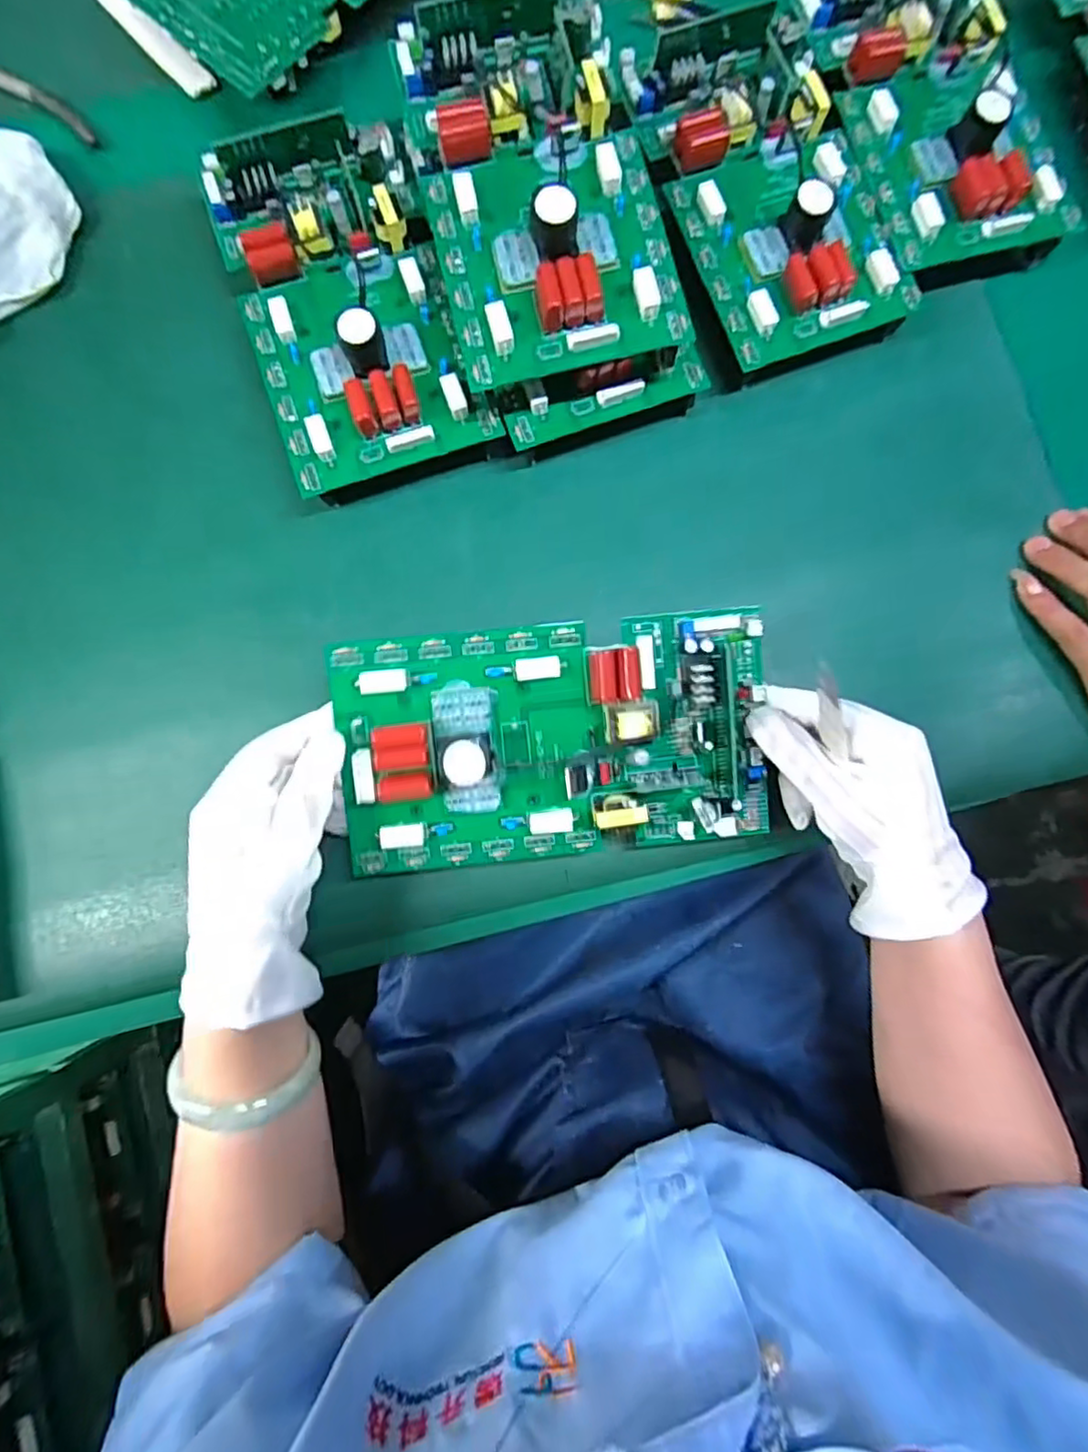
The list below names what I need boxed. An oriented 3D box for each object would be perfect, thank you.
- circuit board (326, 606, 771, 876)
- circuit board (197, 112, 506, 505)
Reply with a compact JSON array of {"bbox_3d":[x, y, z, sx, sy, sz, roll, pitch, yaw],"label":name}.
[{"bbox_3d":[0.003,0.012,0.338,0.232,0.047,0.129,-6,84,-1],"label":"circuit board"},{"bbox_3d":[-0.120,-0.256,0.393,0.127,0.055,0.216,-19,84,-3],"label":"circuit board"}]

